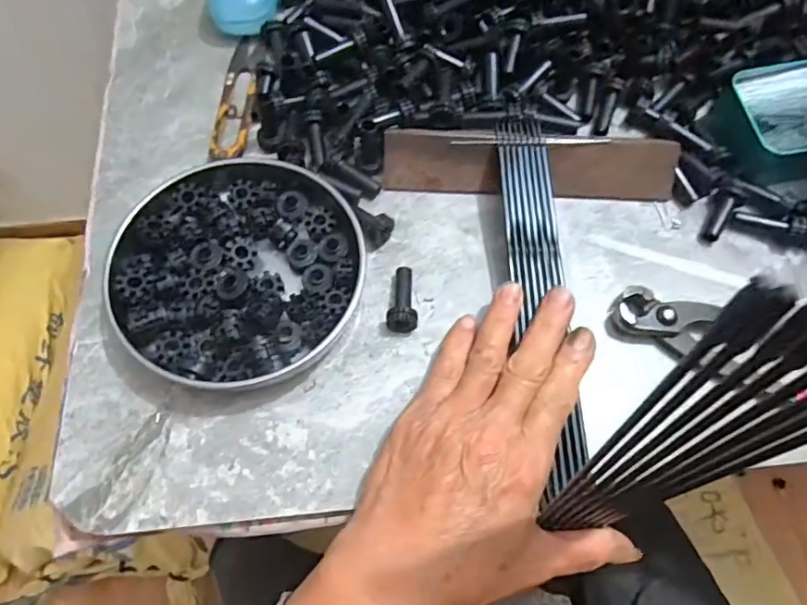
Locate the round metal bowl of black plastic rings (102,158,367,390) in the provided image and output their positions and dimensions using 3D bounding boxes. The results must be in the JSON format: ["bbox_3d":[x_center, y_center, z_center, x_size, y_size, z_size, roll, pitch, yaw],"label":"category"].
[{"bbox_3d":[-0.096,-0.020,0.315,0.140,0.028,0.132,0,67,0],"label":"round metal bowl of black plastic rings"}]

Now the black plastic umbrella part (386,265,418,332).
[{"bbox_3d":[-0.001,-0.002,0.316,0.017,0.013,0.040,-3,67,-1],"label":"black plastic umbrella part"}]

